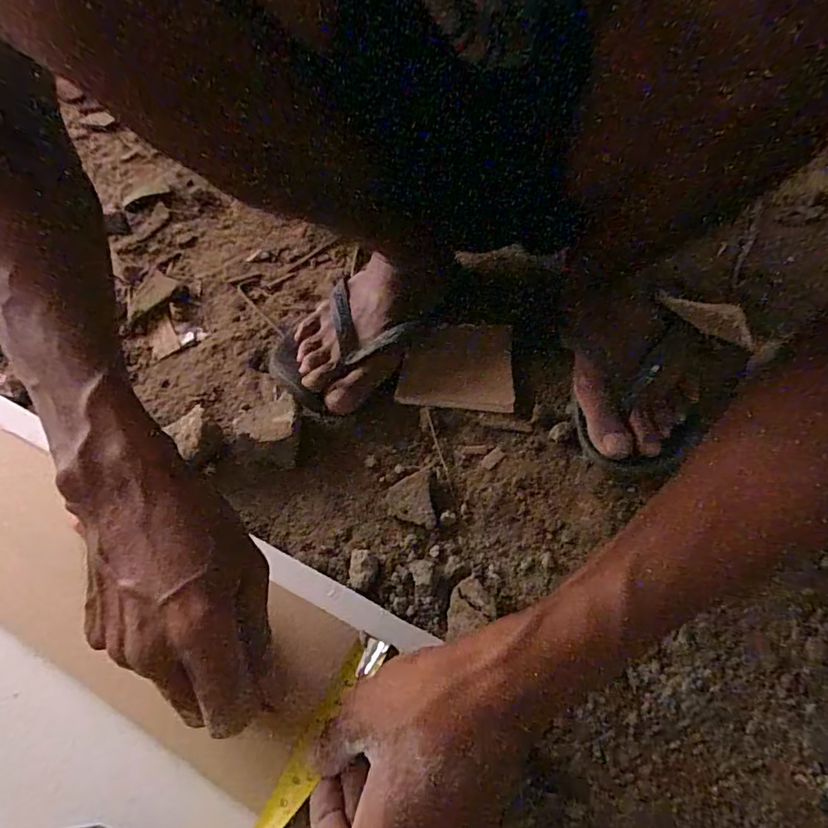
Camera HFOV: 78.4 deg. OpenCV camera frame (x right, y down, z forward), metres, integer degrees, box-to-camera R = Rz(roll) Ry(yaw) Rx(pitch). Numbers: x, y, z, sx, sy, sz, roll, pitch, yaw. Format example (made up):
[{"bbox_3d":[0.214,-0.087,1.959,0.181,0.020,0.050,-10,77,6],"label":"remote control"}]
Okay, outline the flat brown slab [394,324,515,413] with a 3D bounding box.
[{"bbox_3d":[0.040,-0.046,0.481,0.104,0.005,0.089,4,65,6],"label":"flat brown slab"}]

